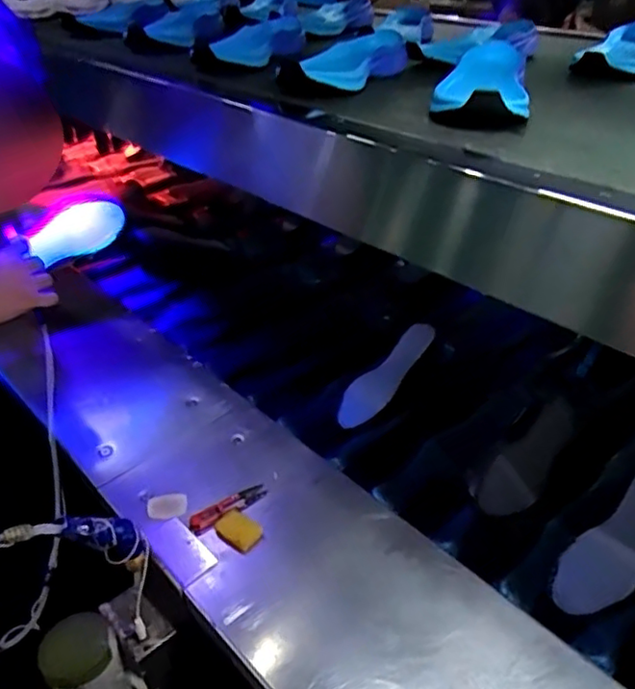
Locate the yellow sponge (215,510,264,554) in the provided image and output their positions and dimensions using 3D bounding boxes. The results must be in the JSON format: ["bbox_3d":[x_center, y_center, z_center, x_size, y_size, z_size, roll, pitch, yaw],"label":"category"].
[{"bbox_3d":[-0.087,0.210,0.691,0.049,0.010,0.038,23,40,28],"label":"yellow sponge"}]

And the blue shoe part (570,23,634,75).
[{"bbox_3d":[0.427,-0.403,0.843,0.091,0.059,0.253,19,38,23],"label":"blue shoe part"}]

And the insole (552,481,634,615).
[{"bbox_3d":[0.354,0.216,0.696,0.221,0.018,0.068,-42,47,-16],"label":"insole"}]

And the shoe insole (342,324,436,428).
[{"bbox_3d":[0.108,0.047,0.949,0.058,0.020,0.212,31,68,38],"label":"shoe insole"}]

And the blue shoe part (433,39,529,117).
[{"bbox_3d":[0.174,-0.273,0.642,0.094,0.049,0.253,8,35,9],"label":"blue shoe part"}]

